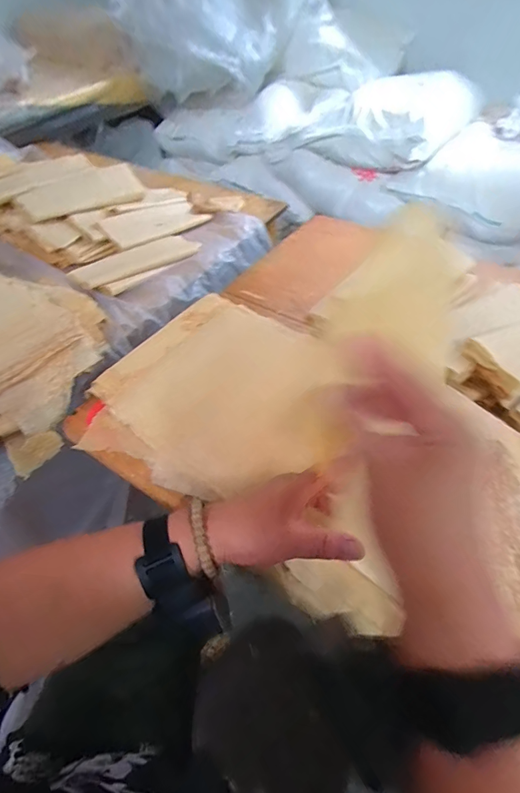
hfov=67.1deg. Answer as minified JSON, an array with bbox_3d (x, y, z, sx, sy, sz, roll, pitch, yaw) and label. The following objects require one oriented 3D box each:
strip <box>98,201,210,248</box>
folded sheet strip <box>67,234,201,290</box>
[{"bbox_3d":[-0.241,-0.408,0.927,0.089,0.015,0.266,47,52,6],"label":"strip"},{"bbox_3d":[-0.255,-0.287,0.818,0.092,0.034,0.278,36,58,27],"label":"folded sheet strip"}]

